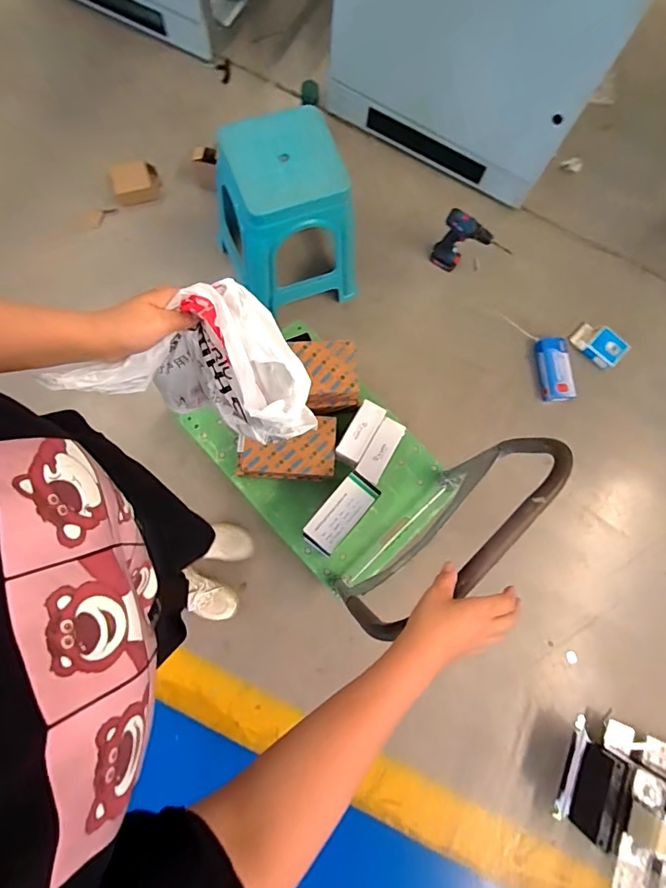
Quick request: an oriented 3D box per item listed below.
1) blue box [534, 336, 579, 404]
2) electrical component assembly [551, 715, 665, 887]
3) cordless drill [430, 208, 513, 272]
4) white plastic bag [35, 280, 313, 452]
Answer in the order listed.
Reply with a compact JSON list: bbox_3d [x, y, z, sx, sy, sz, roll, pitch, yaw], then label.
[{"bbox_3d":[0.739,-0.250,1.525,0.105,0.063,0.215,-6,79,-3],"label":"blue box"},{"bbox_3d":[0.882,0.978,1.159,0.487,0.317,0.320,24,78,1],"label":"electrical component assembly"},{"bbox_3d":[0.450,-0.644,1.511,0.225,0.234,0.067,24,78,1],"label":"cordless drill"},{"bbox_3d":[-0.147,-0.055,0.519,0.211,0.156,0.161,-34,80,-5],"label":"white plastic bag"}]

